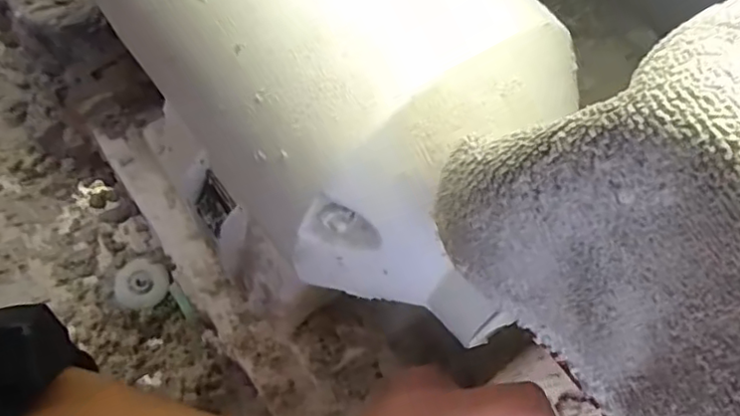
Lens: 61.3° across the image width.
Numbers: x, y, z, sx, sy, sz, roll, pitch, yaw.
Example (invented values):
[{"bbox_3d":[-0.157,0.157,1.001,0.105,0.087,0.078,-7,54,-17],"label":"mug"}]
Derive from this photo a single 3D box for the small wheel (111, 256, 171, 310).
[{"bbox_3d":[-0.144,0.049,0.395,0.033,0.013,0.030,0,65,-1],"label":"small wheel"}]

